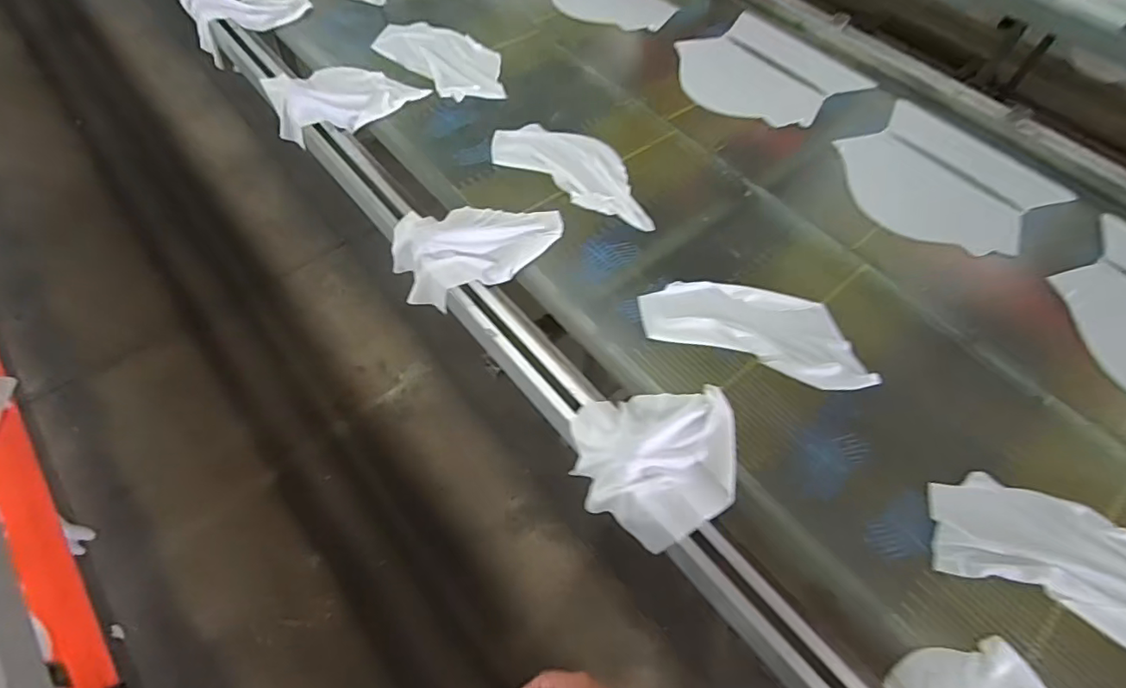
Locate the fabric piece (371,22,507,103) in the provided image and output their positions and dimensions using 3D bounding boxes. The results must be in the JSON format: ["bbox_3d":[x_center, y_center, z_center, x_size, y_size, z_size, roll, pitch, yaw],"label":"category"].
[{"bbox_3d":[-0.283,-0.686,1.301,0.386,0.015,0.197,40,63,20],"label":"fabric piece"}]

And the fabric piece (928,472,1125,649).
[{"bbox_3d":[0.688,0.296,0.738,0.347,0.024,0.176,24,59,11],"label":"fabric piece"}]

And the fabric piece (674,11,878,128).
[{"bbox_3d":[0.483,-0.676,1.353,0.393,0.029,0.391,-31,66,-19],"label":"fabric piece"}]

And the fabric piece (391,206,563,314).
[{"bbox_3d":[-0.147,-0.182,0.991,0.299,0.080,0.189,-27,63,-19],"label":"fabric piece"}]

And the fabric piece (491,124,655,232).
[{"bbox_3d":[0.033,-0.362,1.111,0.381,0.007,0.170,30,61,15],"label":"fabric piece"}]

